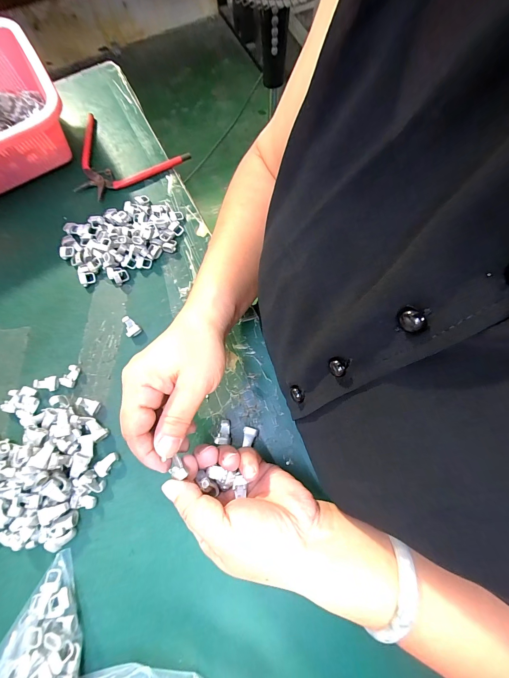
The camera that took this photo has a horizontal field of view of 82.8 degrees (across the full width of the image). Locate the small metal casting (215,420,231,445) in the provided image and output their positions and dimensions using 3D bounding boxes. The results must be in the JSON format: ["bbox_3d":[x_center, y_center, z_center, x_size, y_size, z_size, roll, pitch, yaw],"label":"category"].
[{"bbox_3d":[-0.029,0.092,0.284,0.014,0.008,0.023,11,75,5],"label":"small metal casting"}]

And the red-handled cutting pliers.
[{"bbox_3d":[-0.177,-0.229,0.374,0.146,0.021,0.107,25,76,9],"label":"red-handled cutting pliers"}]

